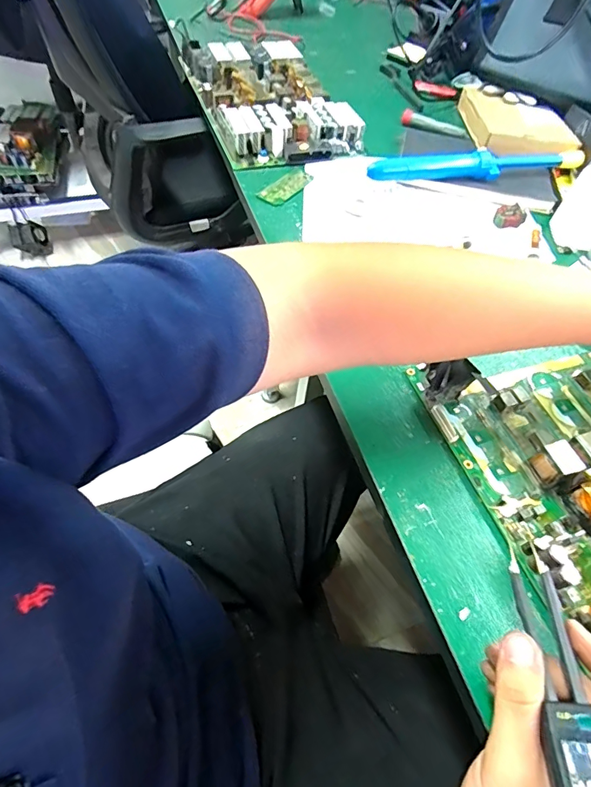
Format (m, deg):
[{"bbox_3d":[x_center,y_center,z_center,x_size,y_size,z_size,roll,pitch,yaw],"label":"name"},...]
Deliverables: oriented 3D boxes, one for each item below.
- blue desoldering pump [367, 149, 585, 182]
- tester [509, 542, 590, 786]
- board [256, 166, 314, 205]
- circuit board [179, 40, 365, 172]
[{"bbox_3d":[0.247,-0.300,0.578,0.310,0.036,0.034,-8,57,-11],"label":"blue desoldering pump"},{"bbox_3d":[0.127,0.138,0.207,0.021,0.014,0.136,13,36,4],"label":"tester"},{"bbox_3d":[-0.008,-0.269,0.557,0.036,0.006,0.092,35,60,18],"label":"board"},{"bbox_3d":[-0.046,-0.467,0.674,0.199,0.043,0.346,-15,58,-15],"label":"circuit board"}]

